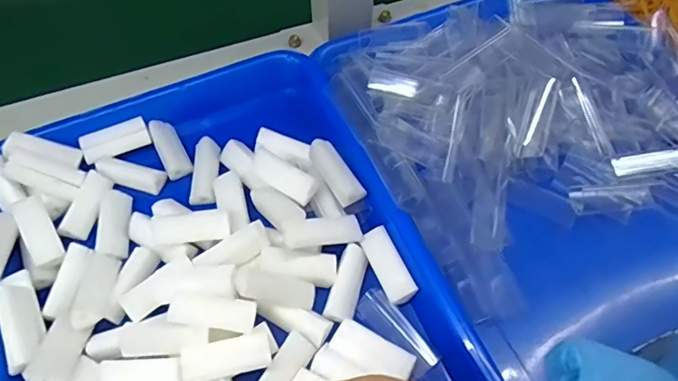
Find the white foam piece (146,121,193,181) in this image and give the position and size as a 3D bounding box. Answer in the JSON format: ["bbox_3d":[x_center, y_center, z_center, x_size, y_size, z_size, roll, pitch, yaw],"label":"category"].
[{"bbox_3d":[-0.120,-0.031,0.359,0.018,0.010,0.048,-25,61,-14],"label":"white foam piece"}]

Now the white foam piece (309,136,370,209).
[{"bbox_3d":[-0.001,-0.012,0.326,0.019,0.019,0.047,-28,62,-16],"label":"white foam piece"}]

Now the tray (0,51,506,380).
[{"bbox_3d":[-0.075,0.058,0.296,0.245,0.032,0.323,-22,60,-13],"label":"tray"}]

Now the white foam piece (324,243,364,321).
[{"bbox_3d":[0.004,0.055,0.303,0.016,0.009,0.046,12,59,8],"label":"white foam piece"}]

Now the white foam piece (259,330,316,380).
[{"bbox_3d":[-0.032,0.102,0.280,0.018,0.009,0.045,37,65,-4],"label":"white foam piece"}]

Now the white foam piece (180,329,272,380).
[{"bbox_3d":[-0.060,0.091,0.273,0.045,0.015,0.020,-14,59,-8],"label":"white foam piece"}]

